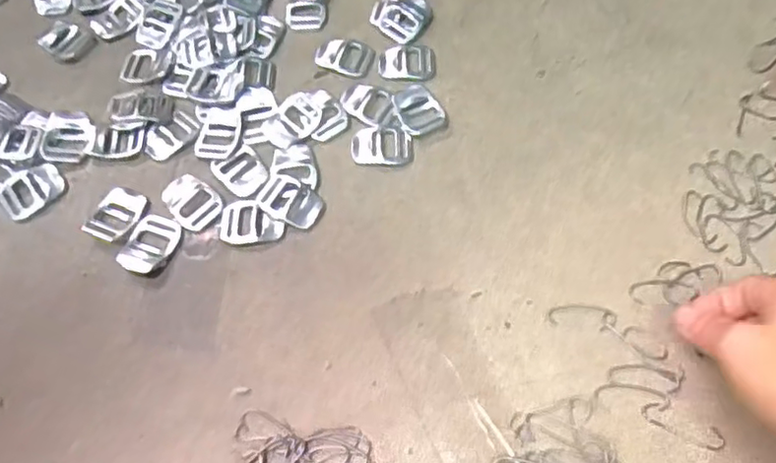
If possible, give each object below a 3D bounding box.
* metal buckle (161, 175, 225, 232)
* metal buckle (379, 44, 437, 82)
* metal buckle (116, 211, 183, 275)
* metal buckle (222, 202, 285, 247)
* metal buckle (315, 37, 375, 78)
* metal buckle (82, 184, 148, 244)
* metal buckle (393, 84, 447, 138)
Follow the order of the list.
[{"bbox_3d":[-0.122,-0.019,0.401,0.039,0.004,0.027,39,71,21],"label":"metal buckle"},{"bbox_3d":[0.014,-0.118,0.451,0.039,0.004,0.033,-5,62,1],"label":"metal buckle"},{"bbox_3d":[-0.143,0.007,0.389,0.028,0.006,0.040,16,64,12],"label":"metal buckle"},{"bbox_3d":[-0.082,-0.005,0.391,0.038,0.004,0.030,3,62,5],"label":"metal buckle"},{"bbox_3d":[-0.030,-0.123,0.451,0.040,0.004,0.030,22,65,14],"label":"metal buckle"},{"bbox_3d":[-0.167,-0.011,0.400,0.027,0.006,0.037,24,66,15],"label":"metal buckle"},{"bbox_3d":[0.020,-0.081,0.429,0.029,0.004,0.041,-23,63,-9],"label":"metal buckle"}]

